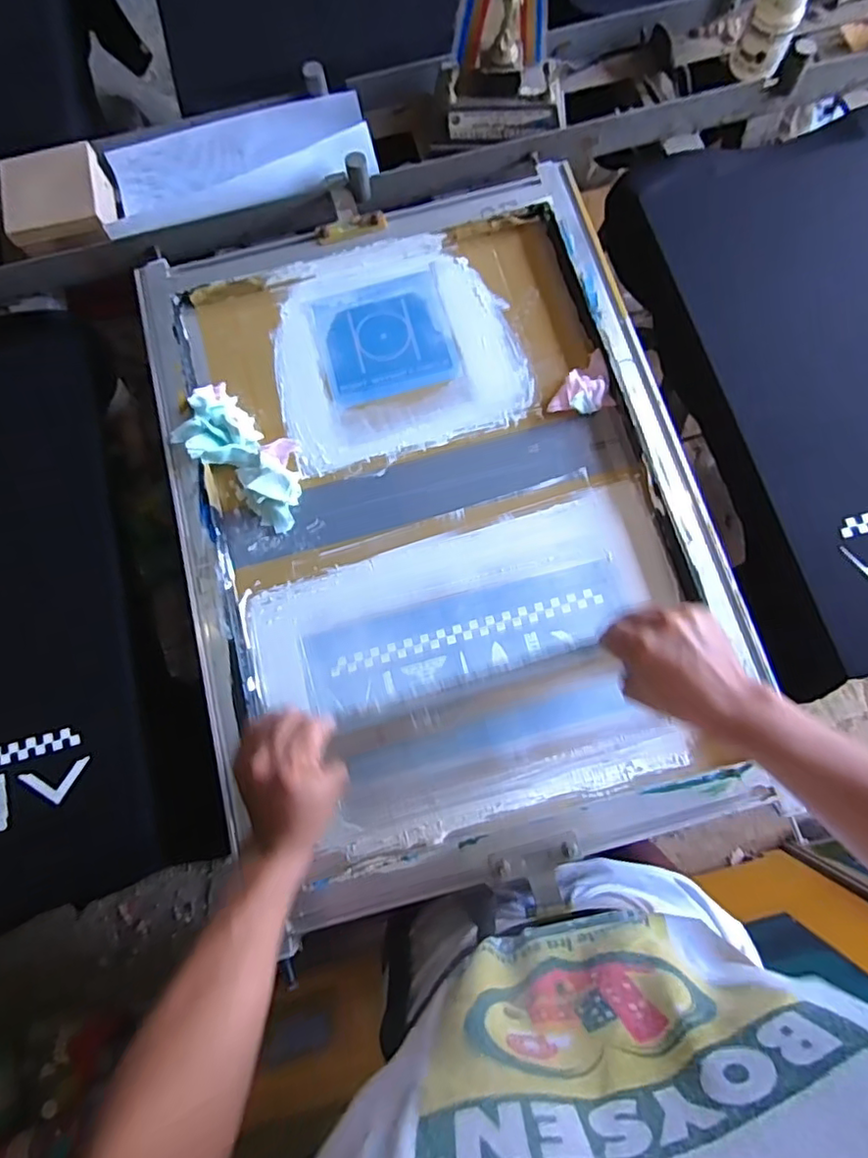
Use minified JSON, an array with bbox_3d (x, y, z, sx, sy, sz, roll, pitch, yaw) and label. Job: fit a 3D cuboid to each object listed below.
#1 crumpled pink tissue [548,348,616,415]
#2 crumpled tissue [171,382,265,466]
[{"bbox_3d":[0.158,-0.213,0.661,0.070,0.021,0.067,-12,74,1],"label":"crumpled pink tissue"},{"bbox_3d":[-0.232,-0.174,0.659,0.086,0.032,0.103,0,75,5],"label":"crumpled tissue"}]

